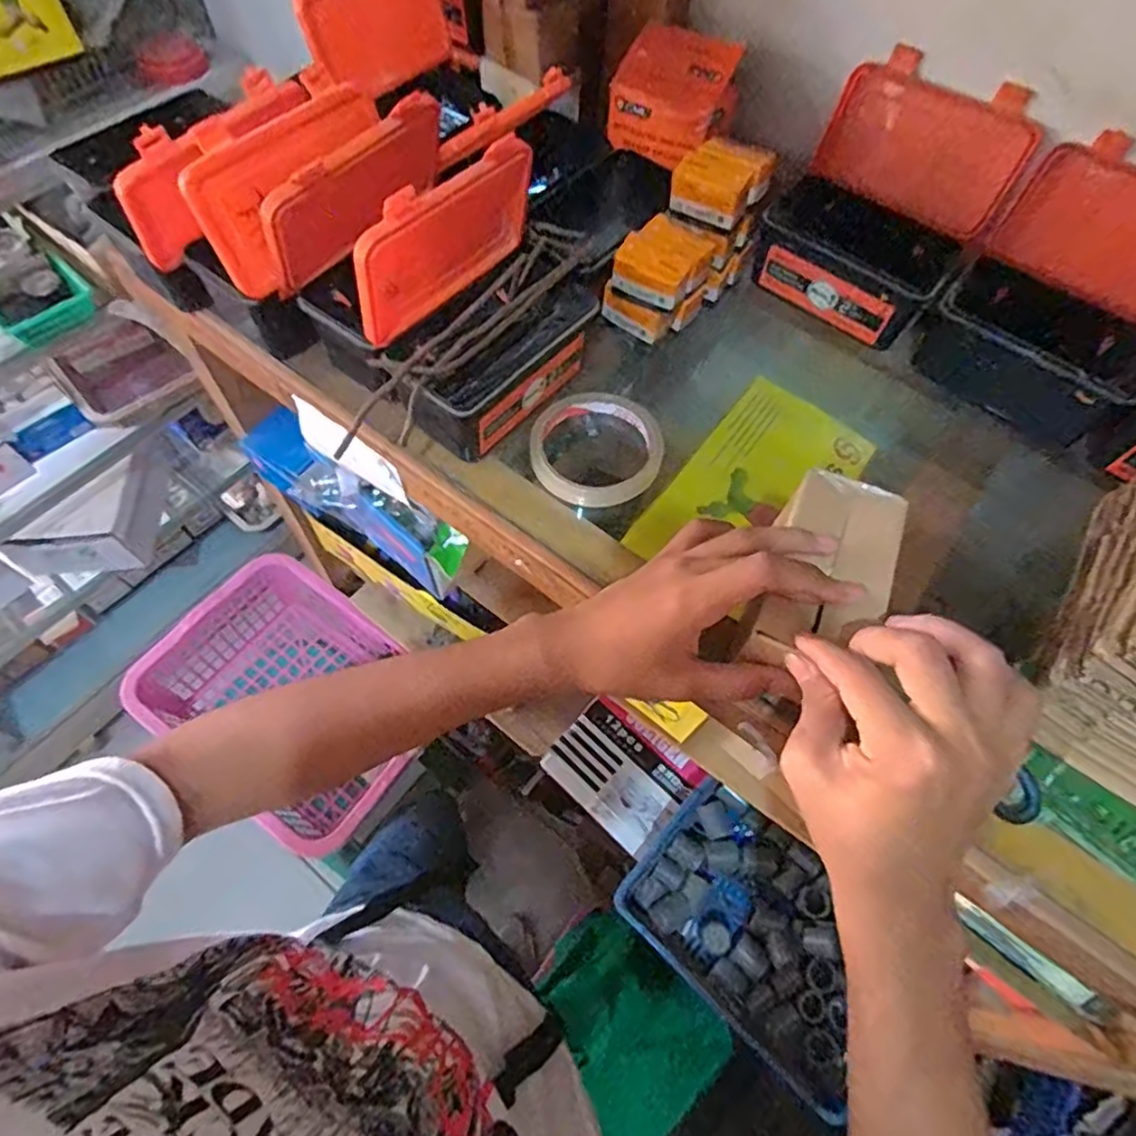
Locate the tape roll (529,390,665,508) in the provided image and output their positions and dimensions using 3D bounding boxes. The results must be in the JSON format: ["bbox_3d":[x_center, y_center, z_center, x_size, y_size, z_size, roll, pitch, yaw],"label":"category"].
[{"bbox_3d":[0.021,-0.085,0.460,0.092,0.027,0.086,1,62,-3],"label":"tape roll"}]

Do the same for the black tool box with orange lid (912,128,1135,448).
[{"bbox_3d":[0.360,-0.192,0.460,0.142,0.135,0.114,35,66,14],"label":"black tool box with orange lid"}]

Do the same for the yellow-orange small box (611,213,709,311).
[{"bbox_3d":[0.069,-0.225,0.479,0.050,0.026,0.062,33,65,13],"label":"yellow-orange small box"}]

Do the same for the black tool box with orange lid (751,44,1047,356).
[{"bbox_3d":[0.240,-0.277,0.494,0.143,0.132,0.114,36,66,14],"label":"black tool box with orange lid"}]

